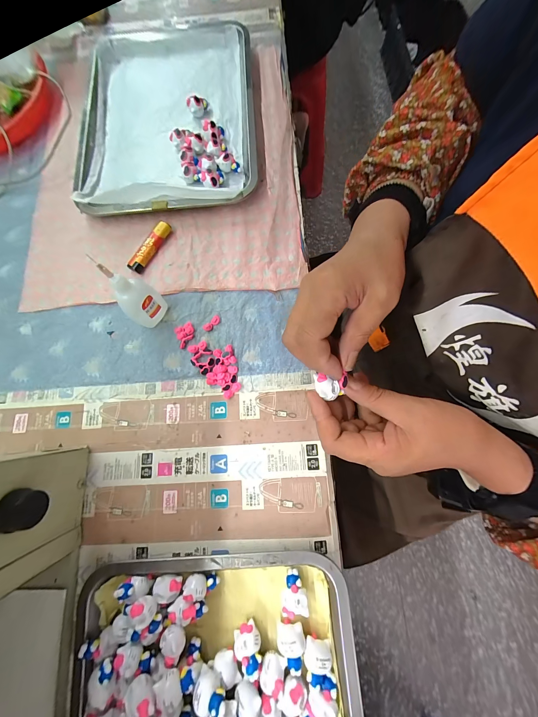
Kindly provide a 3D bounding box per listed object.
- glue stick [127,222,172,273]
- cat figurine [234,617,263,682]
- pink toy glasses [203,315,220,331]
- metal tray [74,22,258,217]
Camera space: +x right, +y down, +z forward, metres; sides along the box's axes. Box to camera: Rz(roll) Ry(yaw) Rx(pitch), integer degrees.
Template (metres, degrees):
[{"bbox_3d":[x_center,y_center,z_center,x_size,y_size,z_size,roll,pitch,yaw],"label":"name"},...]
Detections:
[{"bbox_3d":[-0.161,-0.151,0.338,0.019,0.015,0.077,33,80,8],"label":"glue stick"},{"bbox_3d":[-0.017,0.273,0.234,0.025,0.019,0.035,-32,53,-11],"label":"cat figurine"},{"bbox_3d":[-0.073,-0.044,0.318,0.025,0.006,0.010,-42,80,-8],"label":"pink toy glasses"},{"bbox_3d":[-0.151,-0.361,0.370,0.249,0.038,0.321,-4,77,0],"label":"metal tray"}]

